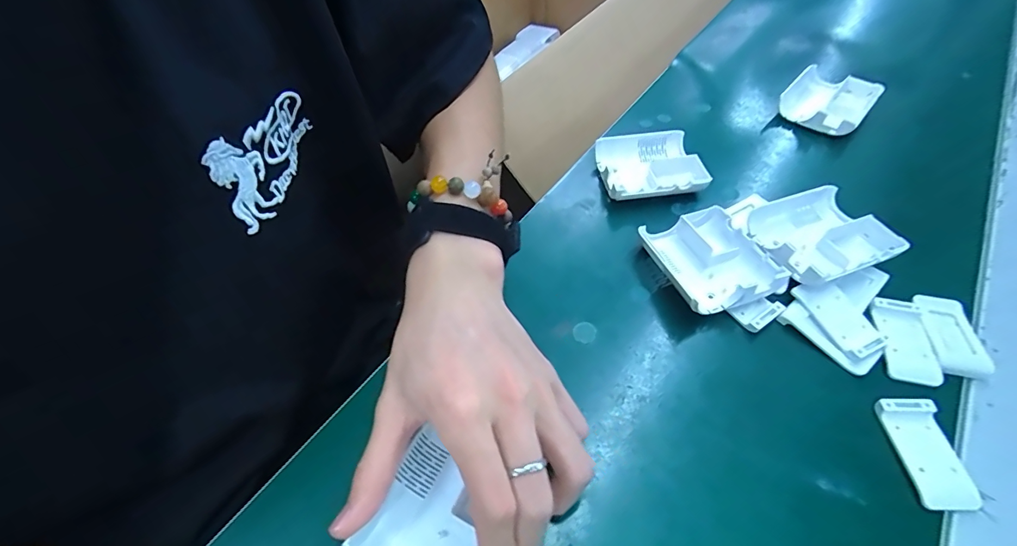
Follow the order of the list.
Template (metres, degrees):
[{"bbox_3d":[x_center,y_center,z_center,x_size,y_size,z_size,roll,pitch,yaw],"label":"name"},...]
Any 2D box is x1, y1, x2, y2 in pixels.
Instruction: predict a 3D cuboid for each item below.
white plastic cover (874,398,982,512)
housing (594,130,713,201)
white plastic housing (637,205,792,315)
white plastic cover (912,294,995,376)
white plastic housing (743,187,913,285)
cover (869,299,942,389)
[{"bbox_3d":[0.226,0.096,0.236,0.030,0.008,0.055,-3,54,0],"label":"white plastic cover"},{"bbox_3d":[0.118,-0.091,0.371,0.079,0.019,0.073,-7,54,-2],"label":"housing"},{"bbox_3d":[0.138,-0.011,0.310,0.068,0.026,0.082,-16,55,-9],"label":"white plastic housing"},{"bbox_3d":[0.276,0.039,0.274,0.031,0.008,0.054,5,54,6],"label":"white plastic cover"},{"bbox_3d":[0.219,-0.027,0.314,0.084,0.022,0.073,-19,55,-11],"label":"white plastic housing"},{"bbox_3d":[0.251,0.042,0.276,0.031,0.009,0.057,12,55,11],"label":"cover"}]

